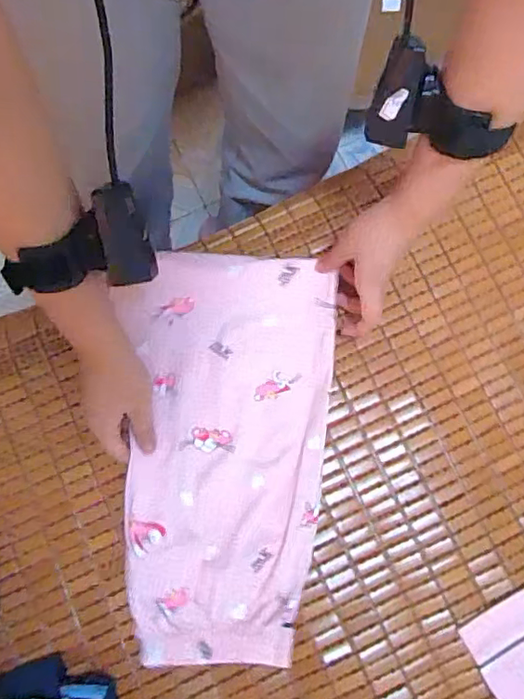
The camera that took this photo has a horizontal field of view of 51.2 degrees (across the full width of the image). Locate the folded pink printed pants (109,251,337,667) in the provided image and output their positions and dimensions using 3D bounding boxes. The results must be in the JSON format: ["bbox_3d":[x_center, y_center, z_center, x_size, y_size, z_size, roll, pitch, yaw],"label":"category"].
[{"bbox_3d":[-0.036,0.086,0.515,0.193,0.028,0.370,3,75,1],"label":"folded pink printed pants"}]

